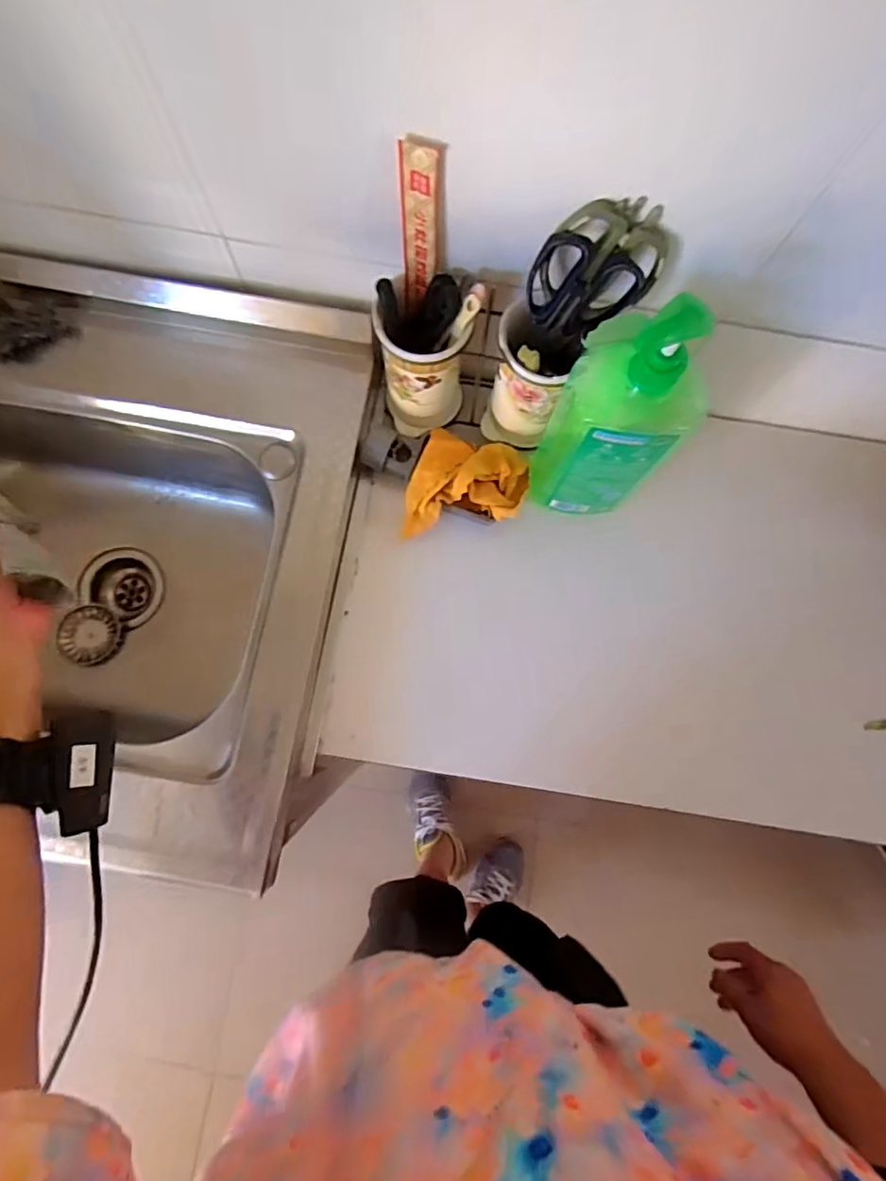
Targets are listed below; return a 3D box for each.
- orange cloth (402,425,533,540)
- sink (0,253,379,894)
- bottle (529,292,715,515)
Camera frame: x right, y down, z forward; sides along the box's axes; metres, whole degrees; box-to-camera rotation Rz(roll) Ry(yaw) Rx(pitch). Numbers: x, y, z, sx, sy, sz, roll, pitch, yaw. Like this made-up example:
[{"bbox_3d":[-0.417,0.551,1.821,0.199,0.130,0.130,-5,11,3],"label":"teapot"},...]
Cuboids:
[{"bbox_3d":[0.022,-0.119,0.594,0.139,0.034,0.102,-9,81,-4],"label":"orange cloth"},{"bbox_3d":[-0.385,-0.023,0.631,0.529,0.217,0.519,9,80,-1],"label":"sink"},{"bbox_3d":[0.147,-0.137,0.474,0.113,0.259,0.074,16,80,0],"label":"bottle"}]

